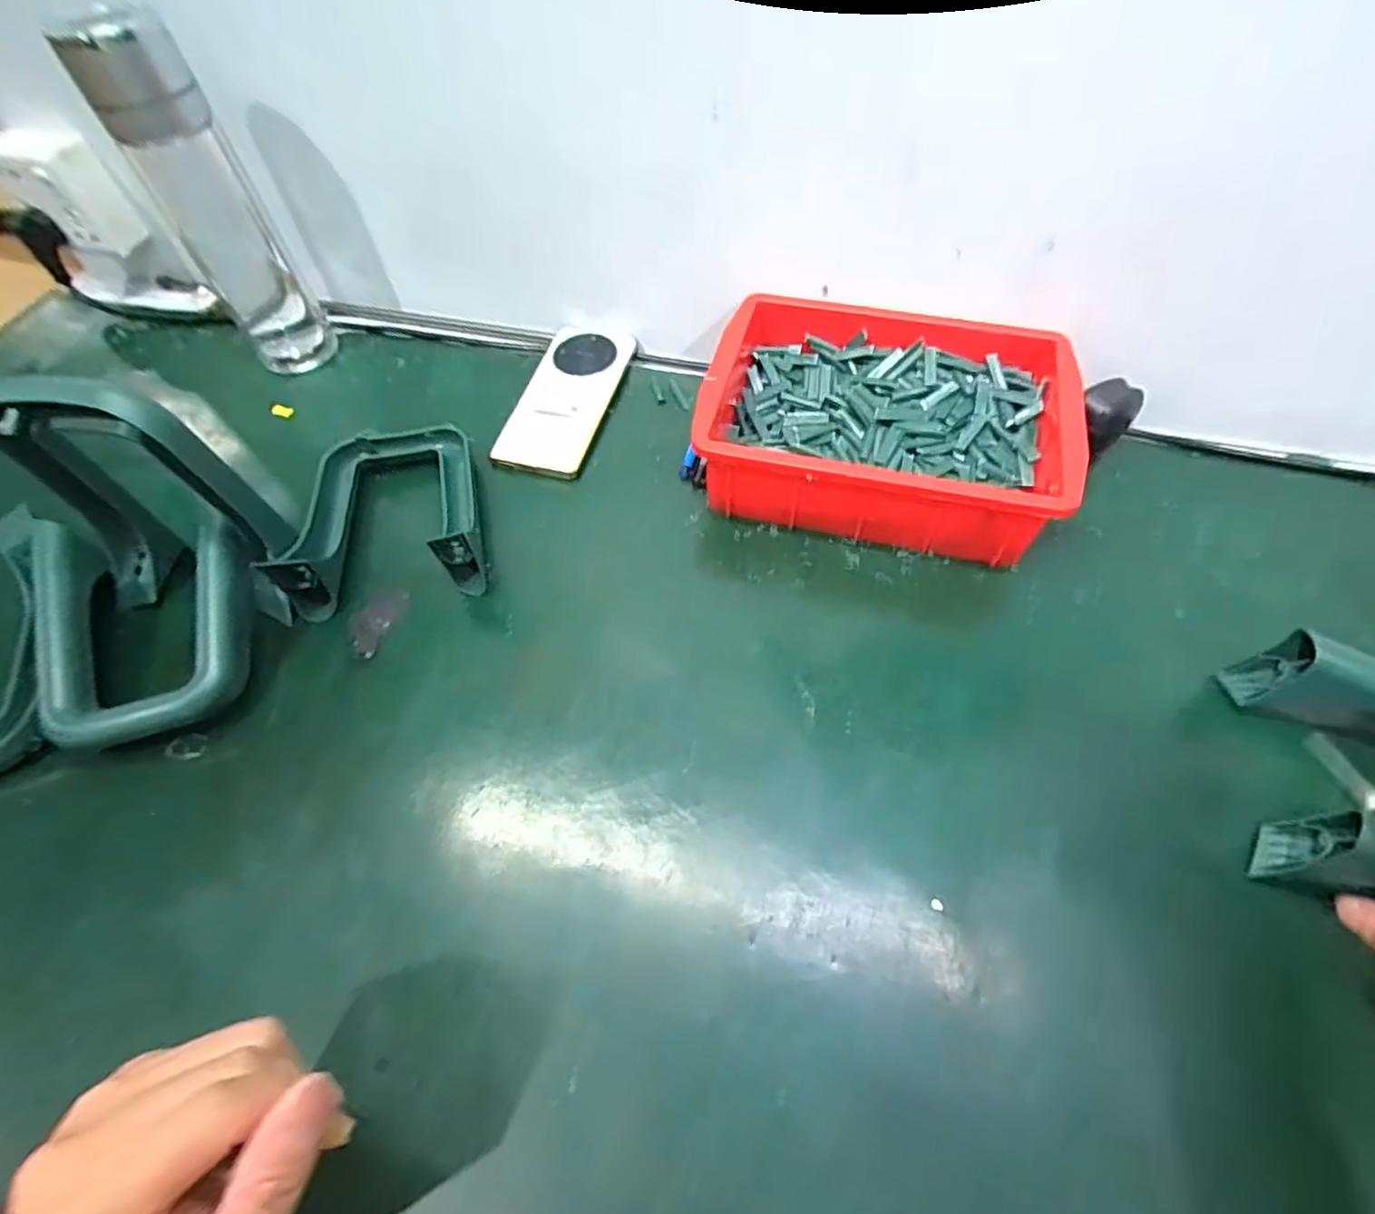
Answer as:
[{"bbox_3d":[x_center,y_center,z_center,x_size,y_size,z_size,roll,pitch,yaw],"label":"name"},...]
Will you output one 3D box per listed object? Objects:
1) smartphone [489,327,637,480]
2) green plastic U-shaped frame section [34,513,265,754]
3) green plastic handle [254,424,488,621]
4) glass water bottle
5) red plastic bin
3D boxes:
[{"bbox_3d":[-0.100,-0.176,0.537,0.073,0.017,0.164,12,59,9],"label":"smartphone"},{"bbox_3d":[-0.342,0.011,0.408,0.118,0.055,0.149,-15,59,-8],"label":"green plastic U-shaped frame section"},{"bbox_3d":[-0.218,-0.076,0.463,0.126,0.048,0.158,-12,58,-6],"label":"green plastic handle"},{"bbox_3d":[-0.358,-0.294,0.497,0.068,0.235,0.061,-30,62,-17],"label":"glass water bottle"},{"bbox_3d":[0.143,-0.141,0.479,0.244,0.072,0.186,12,59,9],"label":"red plastic bin"}]

